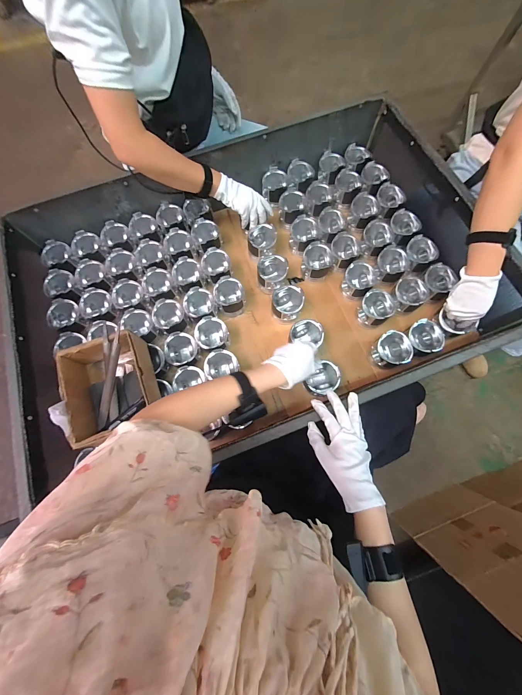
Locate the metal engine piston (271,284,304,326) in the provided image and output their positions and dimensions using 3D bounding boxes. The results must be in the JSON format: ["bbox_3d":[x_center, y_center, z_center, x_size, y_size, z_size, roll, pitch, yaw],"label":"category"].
[{"bbox_3d":[0.072,-0.118,0.698,0.081,0.081,0.085,9,75,5],"label":"metal engine piston"}]

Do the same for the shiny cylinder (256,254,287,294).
[{"bbox_3d":[0.033,-0.209,0.734,0.083,0.088,0.089,-1,74,2],"label":"shiny cylinder"}]

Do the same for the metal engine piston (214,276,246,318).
[{"bbox_3d":[-0.085,-0.139,0.711,0.082,0.086,0.087,-12,74,-1],"label":"metal engine piston"}]

